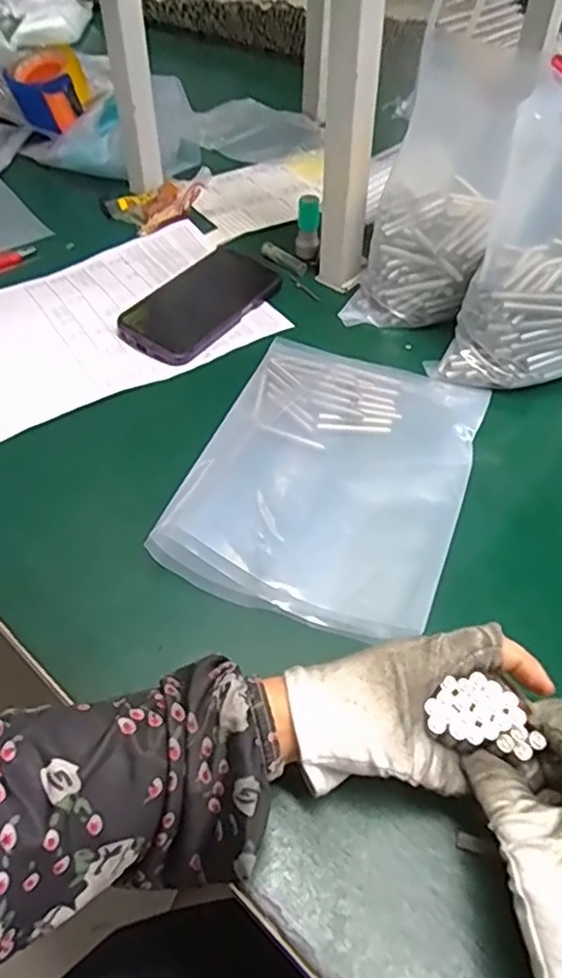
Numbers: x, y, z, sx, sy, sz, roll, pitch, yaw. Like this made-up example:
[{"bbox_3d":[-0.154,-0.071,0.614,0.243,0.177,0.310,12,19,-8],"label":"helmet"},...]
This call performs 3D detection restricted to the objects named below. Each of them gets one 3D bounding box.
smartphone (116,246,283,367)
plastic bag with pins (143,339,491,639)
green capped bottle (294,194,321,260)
[{"bbox_3d":[-0.074,-0.178,0.617,0.083,0.013,0.174,28,53,21],"label":"smartphone"},{"bbox_3d":[0.041,-0.021,0.473,0.180,0.033,0.256,14,49,11],"label":"plastic bag with pins"},{"bbox_3d":[0.027,-0.267,0.670,0.025,0.059,0.025,0,48,0],"label":"green capped bottle"}]

